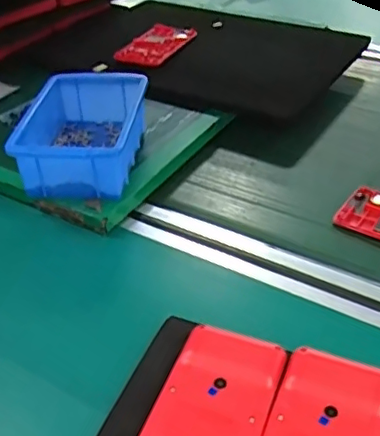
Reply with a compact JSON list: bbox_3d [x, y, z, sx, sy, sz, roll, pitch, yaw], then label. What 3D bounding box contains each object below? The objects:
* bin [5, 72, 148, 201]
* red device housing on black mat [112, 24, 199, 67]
[{"bbox_3d":[-0.095,-0.081,0.546,0.095,0.053,0.152,3,38,6],"label":"bin"},{"bbox_3d":[-0.042,-0.220,0.743,0.064,0.008,0.129,13,40,19],"label":"red device housing on black mat"}]

